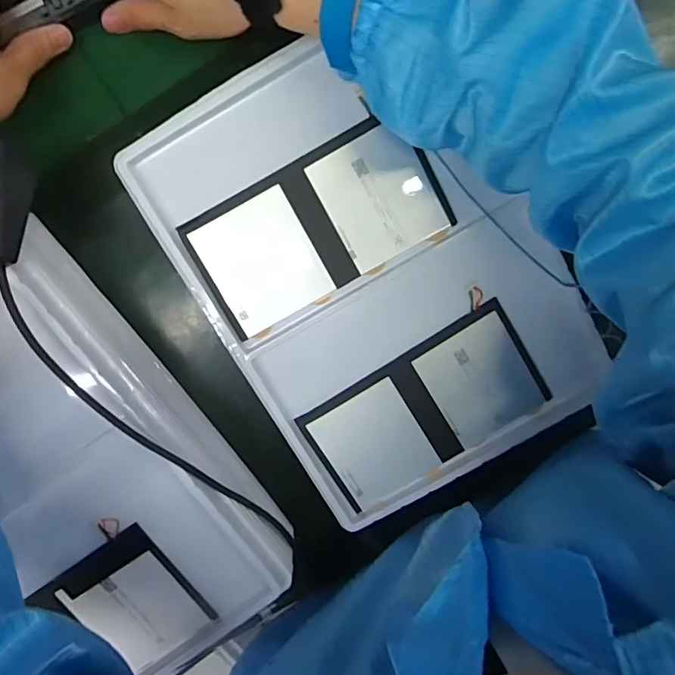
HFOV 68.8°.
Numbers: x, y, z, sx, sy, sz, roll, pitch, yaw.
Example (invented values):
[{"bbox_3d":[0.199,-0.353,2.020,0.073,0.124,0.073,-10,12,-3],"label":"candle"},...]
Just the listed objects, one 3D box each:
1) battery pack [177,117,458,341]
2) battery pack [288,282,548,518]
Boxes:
[{"bbox_3d":[-0.014,-0.078,0.346,0.172,0.009,0.090,-29,97,2],"label":"battery pack"},{"bbox_3d":[0.066,0.053,0.377,0.173,0.007,0.091,-33,97,2],"label":"battery pack"}]

